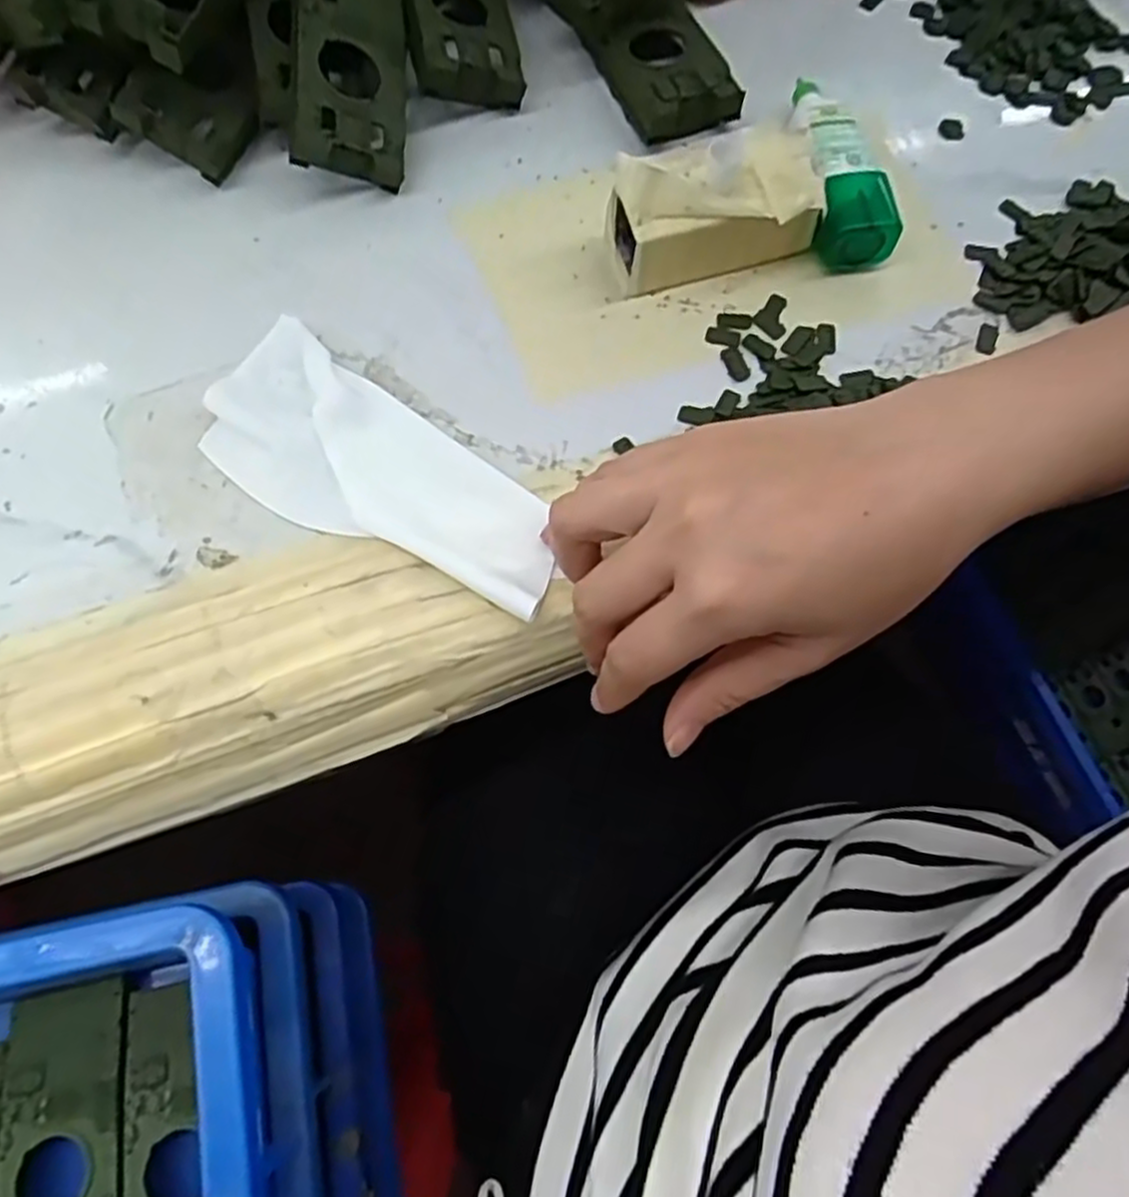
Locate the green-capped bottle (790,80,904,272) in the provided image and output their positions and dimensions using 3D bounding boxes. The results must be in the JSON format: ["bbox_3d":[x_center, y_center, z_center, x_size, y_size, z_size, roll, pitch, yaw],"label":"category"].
[{"bbox_3d":[0.114,-0.185,0.334,0.031,0.024,0.090,-10,70,-4],"label":"green-capped bottle"}]

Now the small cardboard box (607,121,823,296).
[{"bbox_3d":[0.061,-0.157,0.319,0.081,0.046,0.044,-14,71,-4],"label":"small cardboard box"}]

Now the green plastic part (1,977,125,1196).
[{"bbox_3d":[-0.191,0.205,0.301,0.044,0.004,0.102,-14,65,-3],"label":"green plastic part"}]

